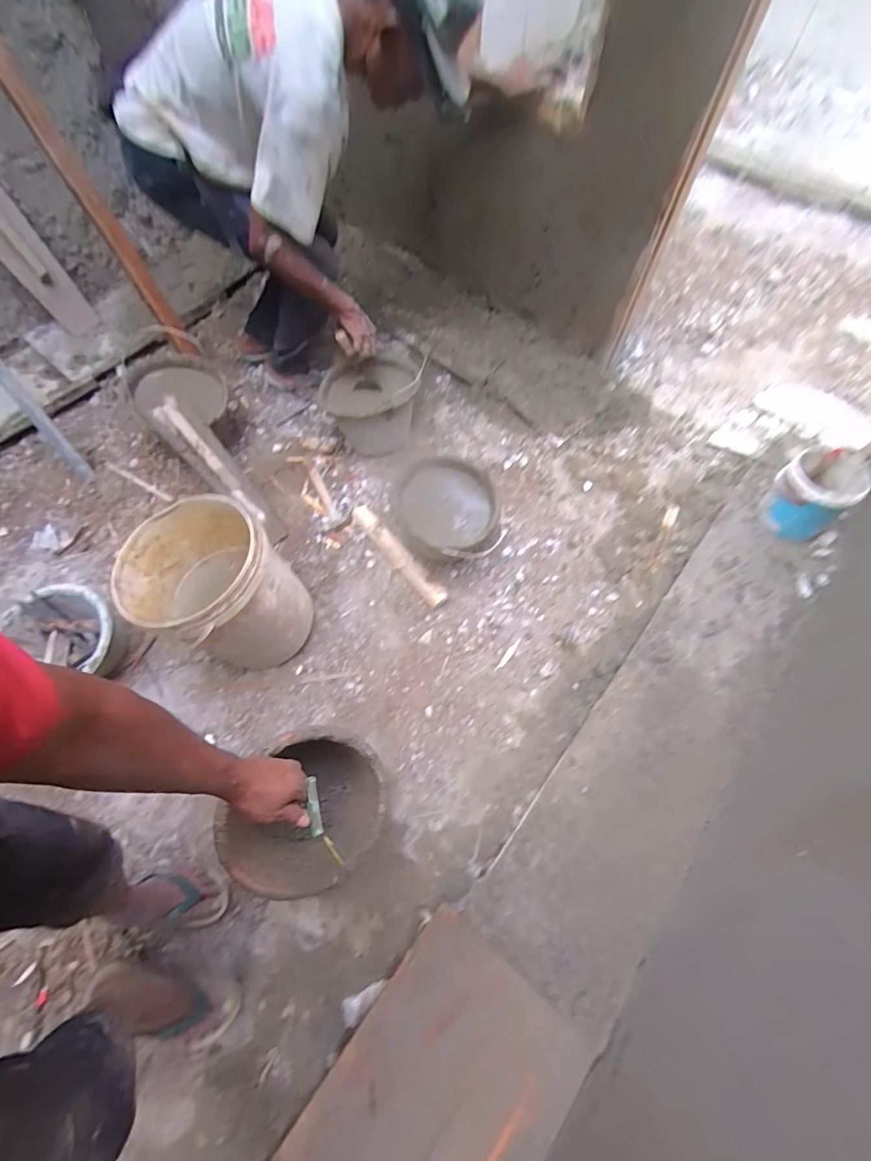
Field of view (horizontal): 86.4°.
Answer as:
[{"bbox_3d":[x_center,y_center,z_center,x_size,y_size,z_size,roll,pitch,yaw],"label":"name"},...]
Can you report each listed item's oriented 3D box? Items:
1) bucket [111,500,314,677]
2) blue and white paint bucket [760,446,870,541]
[{"bbox_3d":[-0.503,0.035,1.102,0.299,0.350,0.340,-39,72,-17],"label":"bucket"},{"bbox_3d":[1.032,-0.240,1.278,0.210,0.187,0.180,-34,70,-15],"label":"blue and white paint bucket"}]

